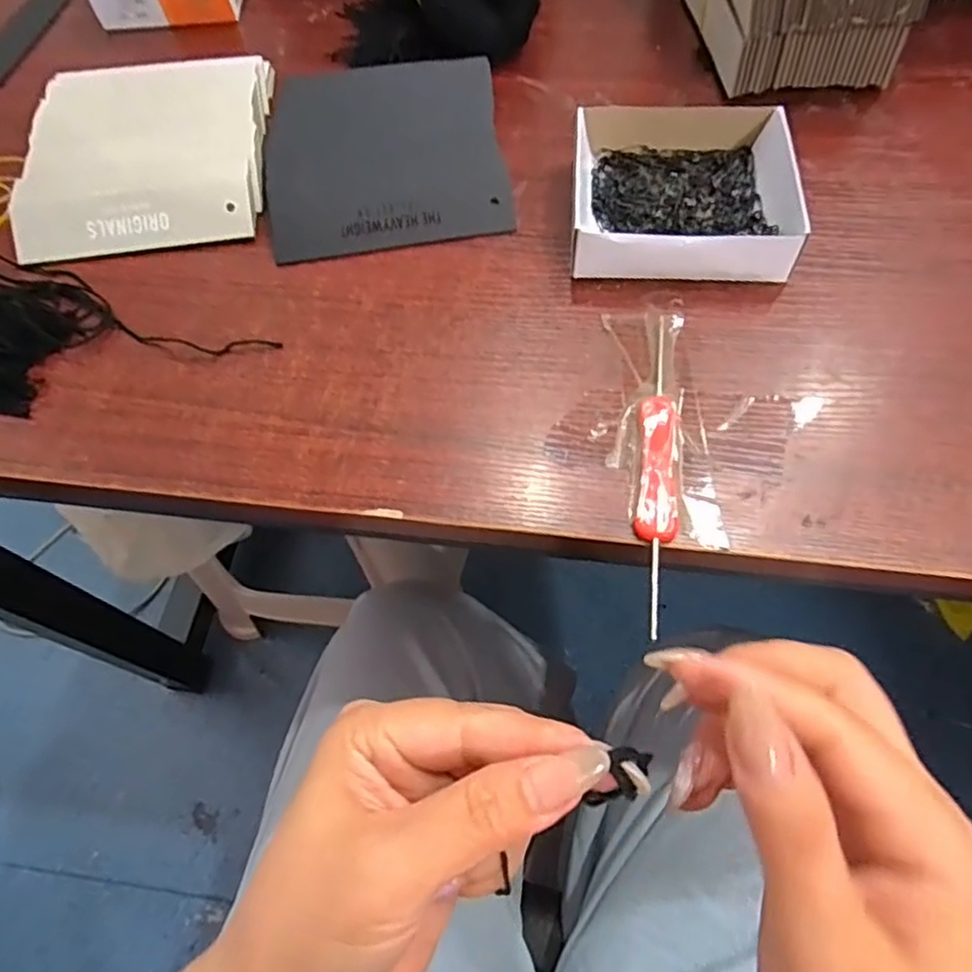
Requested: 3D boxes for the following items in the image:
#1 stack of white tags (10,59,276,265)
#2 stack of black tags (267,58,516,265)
[{"bbox_3d":[-0.191,-0.188,0.369,0.129,0.025,0.140,-8,59,0],"label":"stack of white tags"},{"bbox_3d":[-0.057,-0.186,0.363,0.128,0.023,0.132,-8,59,0],"label":"stack of black tags"}]

